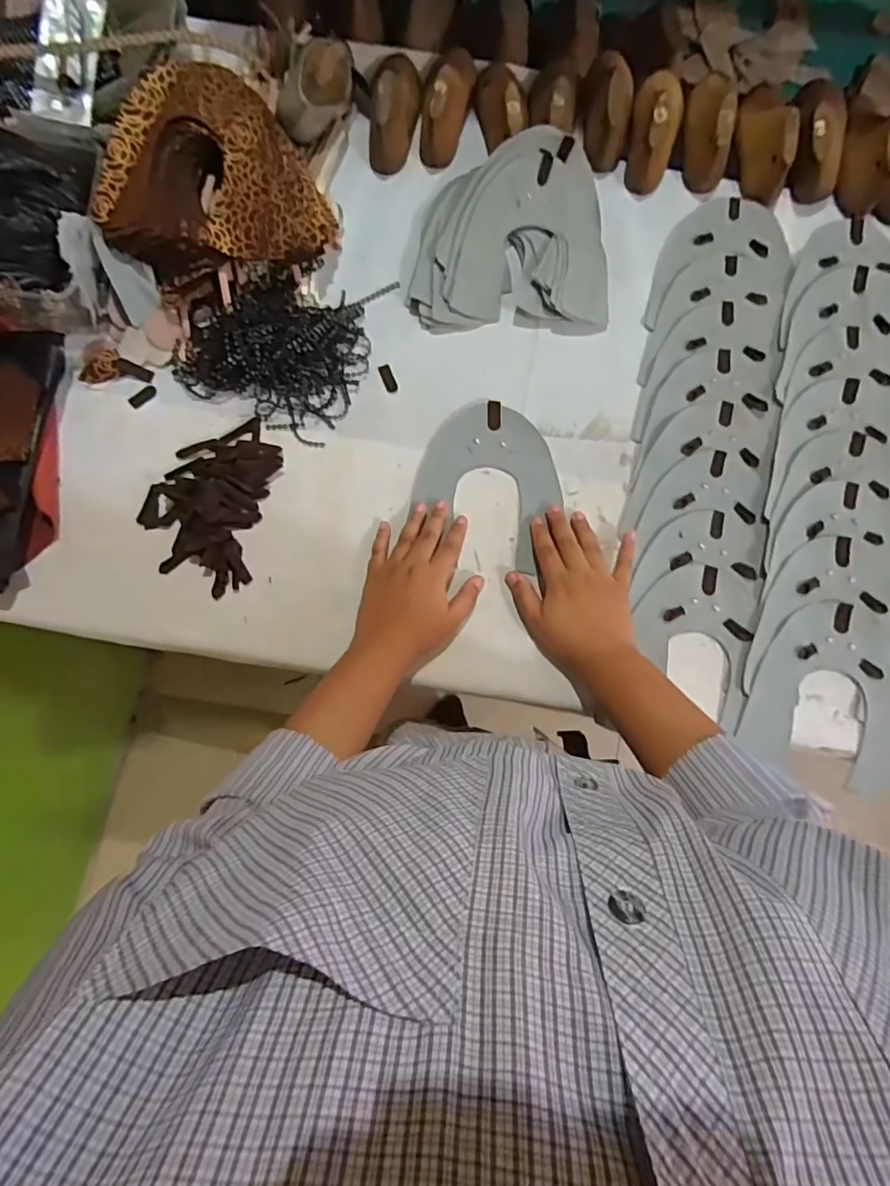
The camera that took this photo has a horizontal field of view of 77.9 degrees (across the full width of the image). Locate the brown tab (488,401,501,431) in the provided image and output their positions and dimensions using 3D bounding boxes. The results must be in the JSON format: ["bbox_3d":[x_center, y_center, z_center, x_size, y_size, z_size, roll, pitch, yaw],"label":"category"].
[{"bbox_3d":[0.048,-0.171,0.530,0.012,0.004,0.029,0,88,-1],"label":"brown tab"}]

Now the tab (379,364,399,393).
[{"bbox_3d":[-0.055,-0.210,0.538,0.012,0.004,0.028,-22,81,-5],"label":"tab"}]

